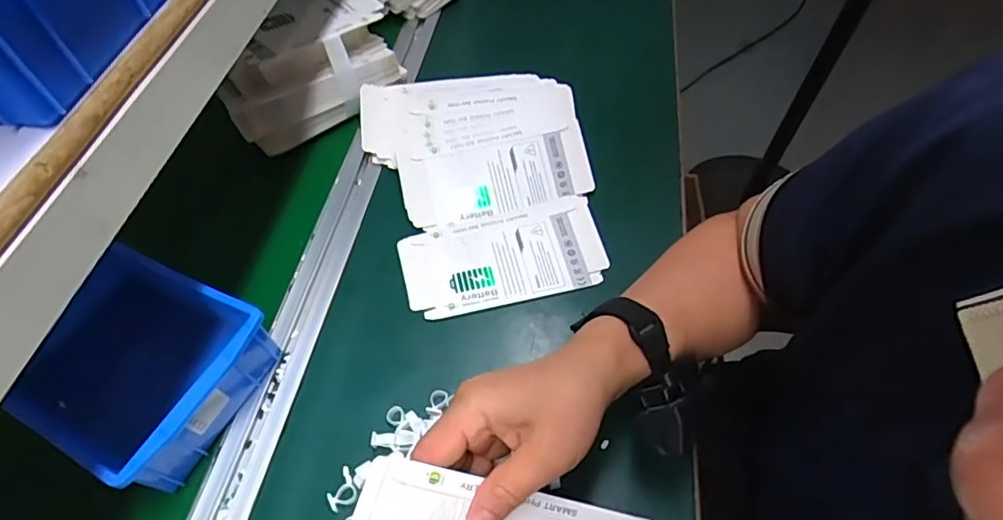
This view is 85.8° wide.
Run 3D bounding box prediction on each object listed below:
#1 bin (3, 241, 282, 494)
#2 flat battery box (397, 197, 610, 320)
[{"bbox_3d":[-0.268,0.079,0.405,0.168,0.072,0.131,21,60,17],"label":"bin"},{"bbox_3d":[0.002,-0.004,0.477,0.174,0.006,0.091,-13,56,-5],"label":"flat battery box"}]

